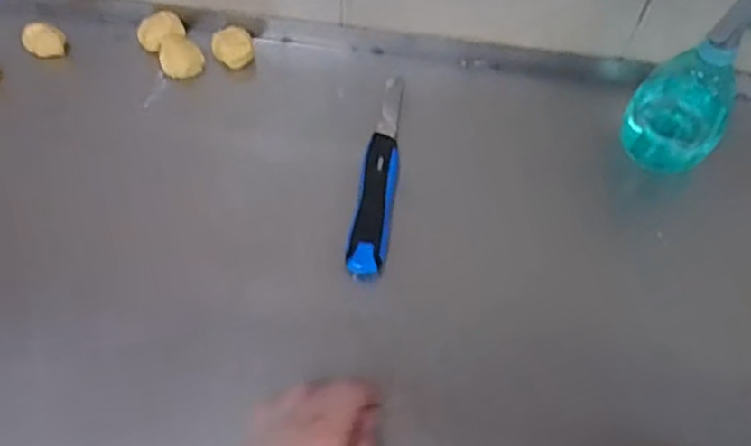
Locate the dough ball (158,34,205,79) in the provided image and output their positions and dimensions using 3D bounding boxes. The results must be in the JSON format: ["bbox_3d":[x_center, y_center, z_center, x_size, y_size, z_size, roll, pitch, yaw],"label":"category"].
[{"bbox_3d":[-0.205,-0.175,0.729,0.044,0.026,0.041,1,57,-1],"label":"dough ball"}]

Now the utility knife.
[{"bbox_3d":[0.006,-0.054,0.663,0.035,0.021,0.236,8,58,3],"label":"utility knife"}]

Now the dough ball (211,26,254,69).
[{"bbox_3d":[-0.153,-0.185,0.738,0.041,0.030,0.038,1,57,-1],"label":"dough ball"}]

